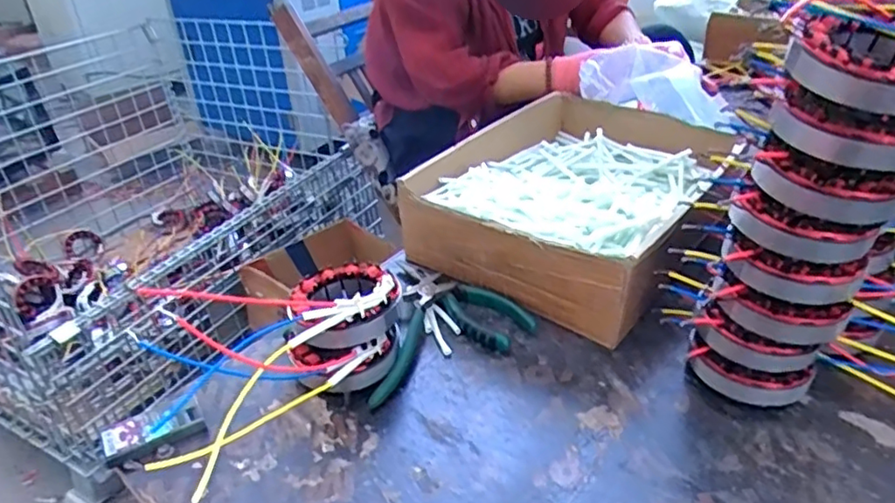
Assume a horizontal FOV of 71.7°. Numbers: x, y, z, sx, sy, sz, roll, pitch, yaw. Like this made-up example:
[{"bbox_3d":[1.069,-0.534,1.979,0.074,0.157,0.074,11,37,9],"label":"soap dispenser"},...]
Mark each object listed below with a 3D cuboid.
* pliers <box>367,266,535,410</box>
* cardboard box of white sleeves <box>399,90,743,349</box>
[{"bbox_3d":[0.008,0.044,0.563,0.139,0.027,0.054,20,38,31],"label":"pliers"},{"bbox_3d":[0.143,-0.062,0.665,0.238,0.099,0.347,19,38,30],"label":"cardboard box of white sleeves"}]

